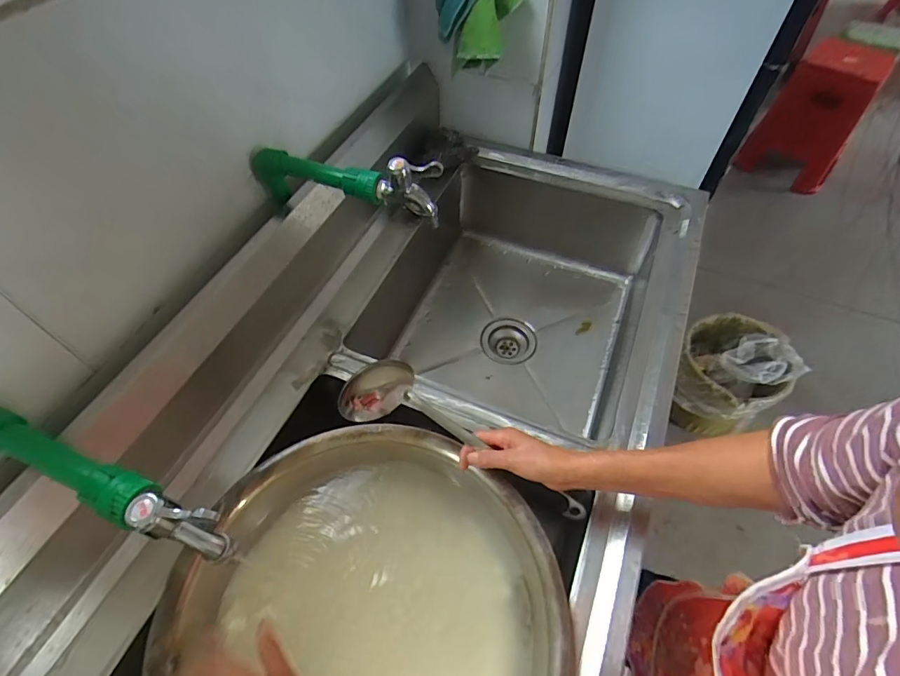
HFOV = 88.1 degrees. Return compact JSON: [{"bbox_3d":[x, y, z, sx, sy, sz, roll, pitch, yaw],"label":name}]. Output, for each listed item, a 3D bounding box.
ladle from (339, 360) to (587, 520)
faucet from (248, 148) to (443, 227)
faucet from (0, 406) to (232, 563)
[{"bbox_3d":[0.022,0.124,0.549,0.312,0.051,0.070,30,56,-10],"label":"ladle"},{"bbox_3d":[-0.140,-0.199,0.595,0.275,0.108,0.039,19,56,14],"label":"faucet"},{"bbox_3d":[-0.291,0.108,0.369,0.247,0.070,0.034,19,56,13],"label":"faucet"}]

